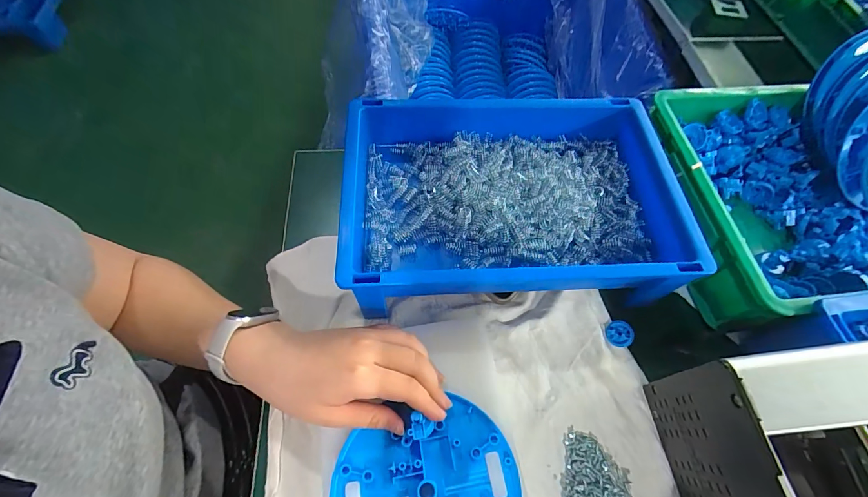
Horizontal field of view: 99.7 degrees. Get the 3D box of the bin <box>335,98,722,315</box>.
[{"bbox_3d":[0.075,-0.046,0.370,0.313,0.081,0.202,-1,63,-4],"label":"bin"}]

